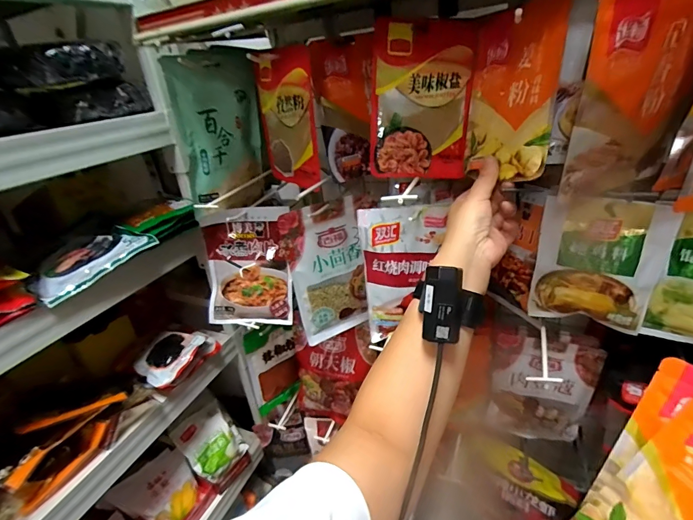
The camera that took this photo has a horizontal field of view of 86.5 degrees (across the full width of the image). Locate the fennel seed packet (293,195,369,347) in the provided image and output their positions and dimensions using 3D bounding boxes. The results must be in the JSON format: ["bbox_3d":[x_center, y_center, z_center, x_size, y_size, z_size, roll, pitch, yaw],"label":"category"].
[{"bbox_3d":[-0.024,0.020,0.583,0.117,0.213,0.027,-21,30,-26],"label":"fennel seed packet"}]

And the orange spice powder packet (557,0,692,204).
[{"bbox_3d":[0.264,-0.147,0.340,0.124,0.187,0.009,-13,36,-10],"label":"orange spice powder packet"}]

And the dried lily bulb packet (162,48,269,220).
[{"bbox_3d":[-0.189,-0.192,0.570,0.050,0.222,0.138,11,32,32],"label":"dried lily bulb packet"}]

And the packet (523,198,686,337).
[{"bbox_3d":[0.310,0.006,0.458,0.130,0.163,0.022,11,32,32],"label":"packet"}]

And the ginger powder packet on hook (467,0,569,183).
[{"bbox_3d":[0.179,-0.180,0.408,0.008,0.176,0.123,3,11,-22],"label":"ginger powder packet on hook"}]

